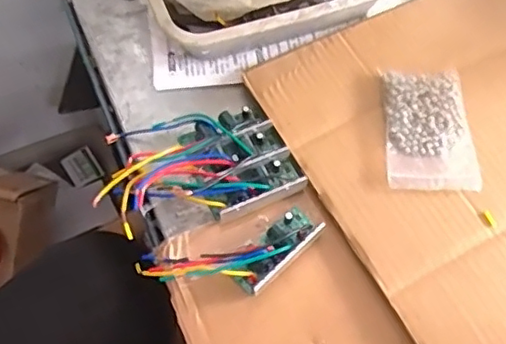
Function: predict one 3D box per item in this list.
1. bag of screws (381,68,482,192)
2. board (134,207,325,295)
[{"bbox_3d":[0.158,-0.038,0.543,0.079,0.012,0.116,0,64,-3],"label":"bag of screws"},{"bbox_3d":[-0.015,0.070,0.479,0.147,0.027,0.054,-15,66,-10],"label":"board"}]

